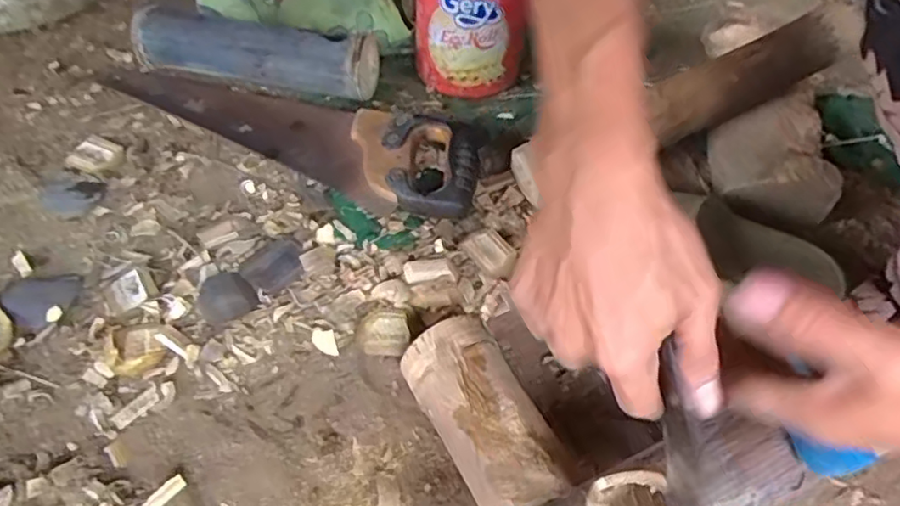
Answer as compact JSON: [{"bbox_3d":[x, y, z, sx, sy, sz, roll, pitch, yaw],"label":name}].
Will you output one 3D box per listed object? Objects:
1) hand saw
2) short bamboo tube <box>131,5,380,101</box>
[{"bbox_3d":[-0.185,-0.149,0.659,0.478,0.044,0.121,23,52,17],"label":"hand saw"},{"bbox_3d":[-0.232,-0.239,0.727,0.284,0.069,0.067,7,49,4],"label":"short bamboo tube"}]

